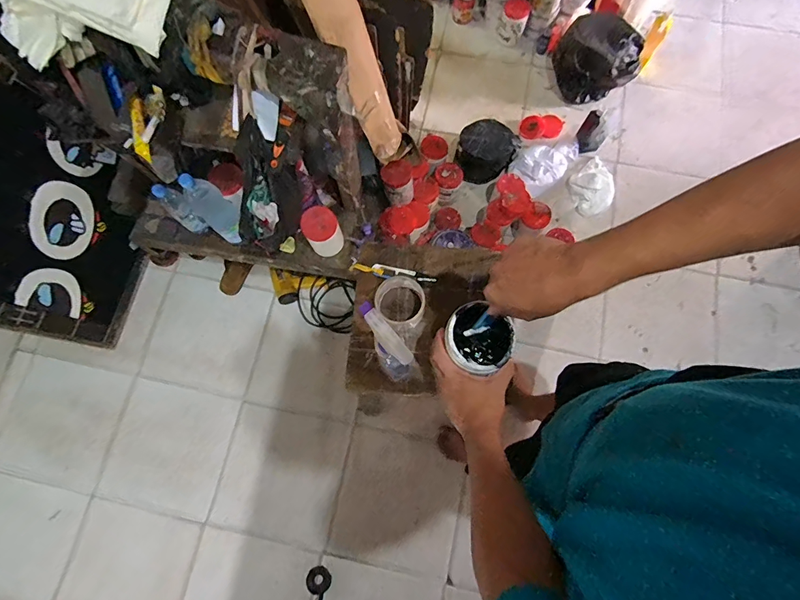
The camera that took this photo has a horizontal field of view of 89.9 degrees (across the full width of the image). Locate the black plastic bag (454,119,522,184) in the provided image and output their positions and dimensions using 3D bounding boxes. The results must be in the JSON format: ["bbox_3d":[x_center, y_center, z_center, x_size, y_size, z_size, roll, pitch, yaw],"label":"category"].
[{"bbox_3d":[0.328,-0.570,1.528,0.206,0.189,0.178,28,78,7],"label":"black plastic bag"}]

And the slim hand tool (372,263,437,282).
[{"bbox_3d":[0.009,-0.050,0.738,0.118,0.008,0.013,14,77,2],"label":"slim hand tool"}]

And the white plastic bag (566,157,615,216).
[{"bbox_3d":[0.767,-0.453,1.559,0.243,0.072,0.187,-41,79,-9],"label":"white plastic bag"}]

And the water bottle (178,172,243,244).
[{"bbox_3d":[-0.541,-0.270,1.120,0.113,0.289,0.093,23,77,6],"label":"water bottle"}]

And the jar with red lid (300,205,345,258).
[{"bbox_3d":[-0.234,-0.208,1.217,0.104,0.137,0.105,0,76,1],"label":"jar with red lid"}]

